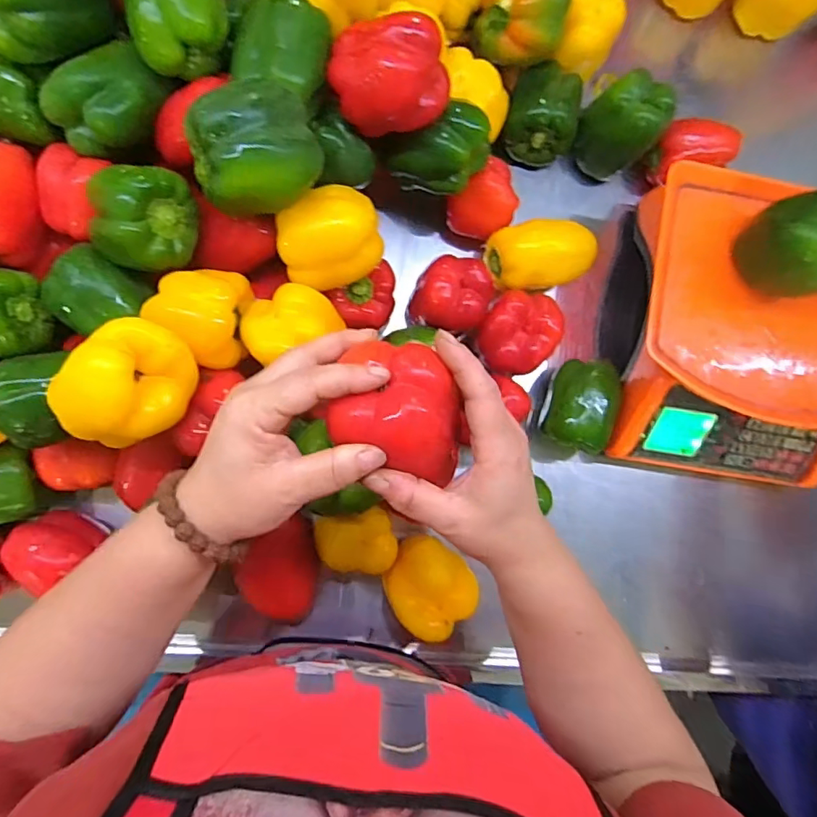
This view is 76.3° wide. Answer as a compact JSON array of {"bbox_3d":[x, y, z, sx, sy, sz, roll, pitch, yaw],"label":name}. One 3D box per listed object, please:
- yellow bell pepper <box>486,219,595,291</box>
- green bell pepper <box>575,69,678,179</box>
[{"bbox_3d":[0.137,-0.154,0.522,0.104,0.057,0.064,-6,88,-6],"label":"yellow bell pepper"},{"bbox_3d":[0.223,-0.295,0.547,0.063,0.083,0.074,-41,92,-6],"label":"green bell pepper"}]

